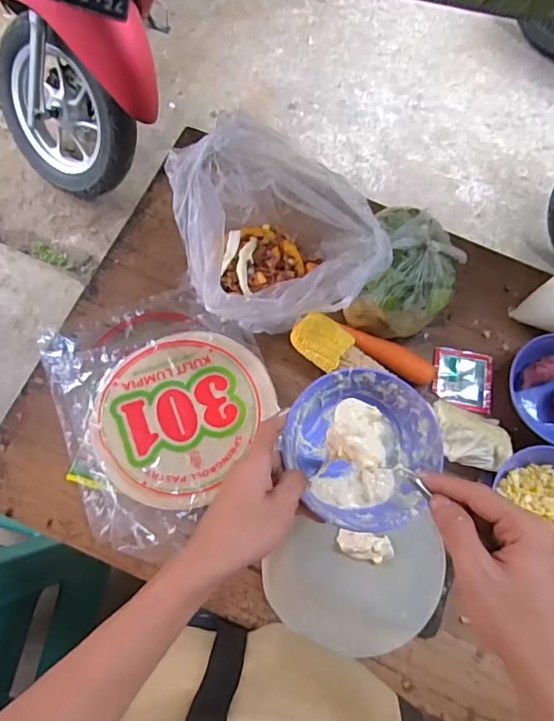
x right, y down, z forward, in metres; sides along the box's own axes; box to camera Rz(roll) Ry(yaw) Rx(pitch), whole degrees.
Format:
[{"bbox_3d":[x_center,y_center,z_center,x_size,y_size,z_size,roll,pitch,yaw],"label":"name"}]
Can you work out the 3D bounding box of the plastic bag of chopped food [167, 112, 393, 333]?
[{"bbox_3d":[0.002,-0.146,0.603,0.216,0.205,0.212,-10,75,-3],"label":"plastic bag of chopped food"}]

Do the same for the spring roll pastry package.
[{"bbox_3d":[-0.129,0.060,0.612,0.250,0.029,0.293,-19,70,-11],"label":"spring roll pastry package"}]

